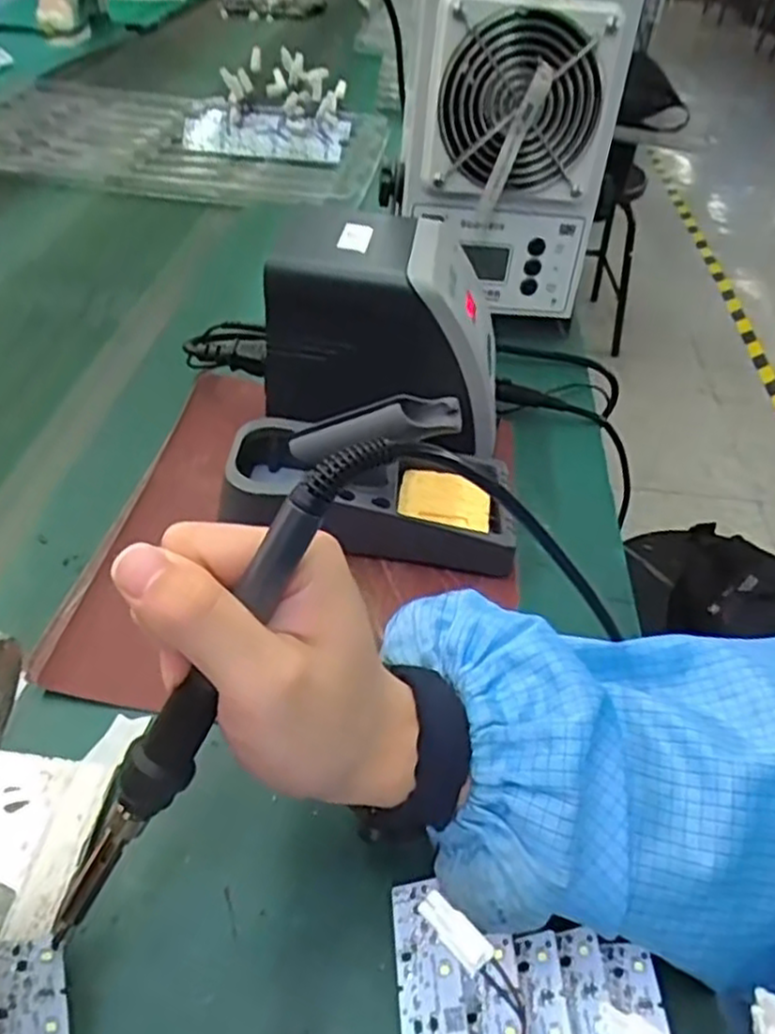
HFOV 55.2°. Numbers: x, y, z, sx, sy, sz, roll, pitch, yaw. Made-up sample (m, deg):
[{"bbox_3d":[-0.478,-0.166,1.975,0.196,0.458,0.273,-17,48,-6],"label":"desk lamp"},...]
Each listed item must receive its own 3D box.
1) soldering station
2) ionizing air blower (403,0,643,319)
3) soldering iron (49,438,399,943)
[{"bbox_3d":[-0.003,-0.085,0.451,0.160,0.121,0.195,5,42,0],"label":"soldering station"},{"bbox_3d":[0.091,-0.274,0.575,0.153,0.233,0.085,11,43,7],"label":"ionizing air blower"},{"bbox_3d":[-0.059,0.056,0.236,0.021,0.195,0.024,42,18,34],"label":"soldering iron"}]

